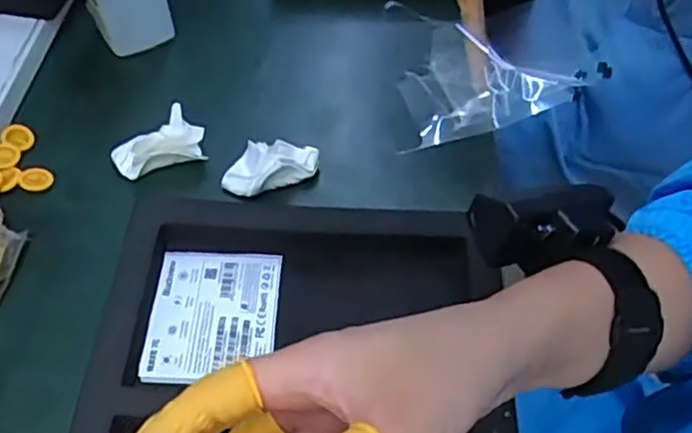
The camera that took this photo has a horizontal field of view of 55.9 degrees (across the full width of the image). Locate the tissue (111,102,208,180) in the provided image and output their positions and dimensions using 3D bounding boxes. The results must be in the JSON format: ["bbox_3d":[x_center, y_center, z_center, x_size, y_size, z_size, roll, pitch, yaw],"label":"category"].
[{"bbox_3d":[-0.124,-0.046,0.431,0.056,0.021,0.035,-31,60,-20],"label":"tissue"}]

